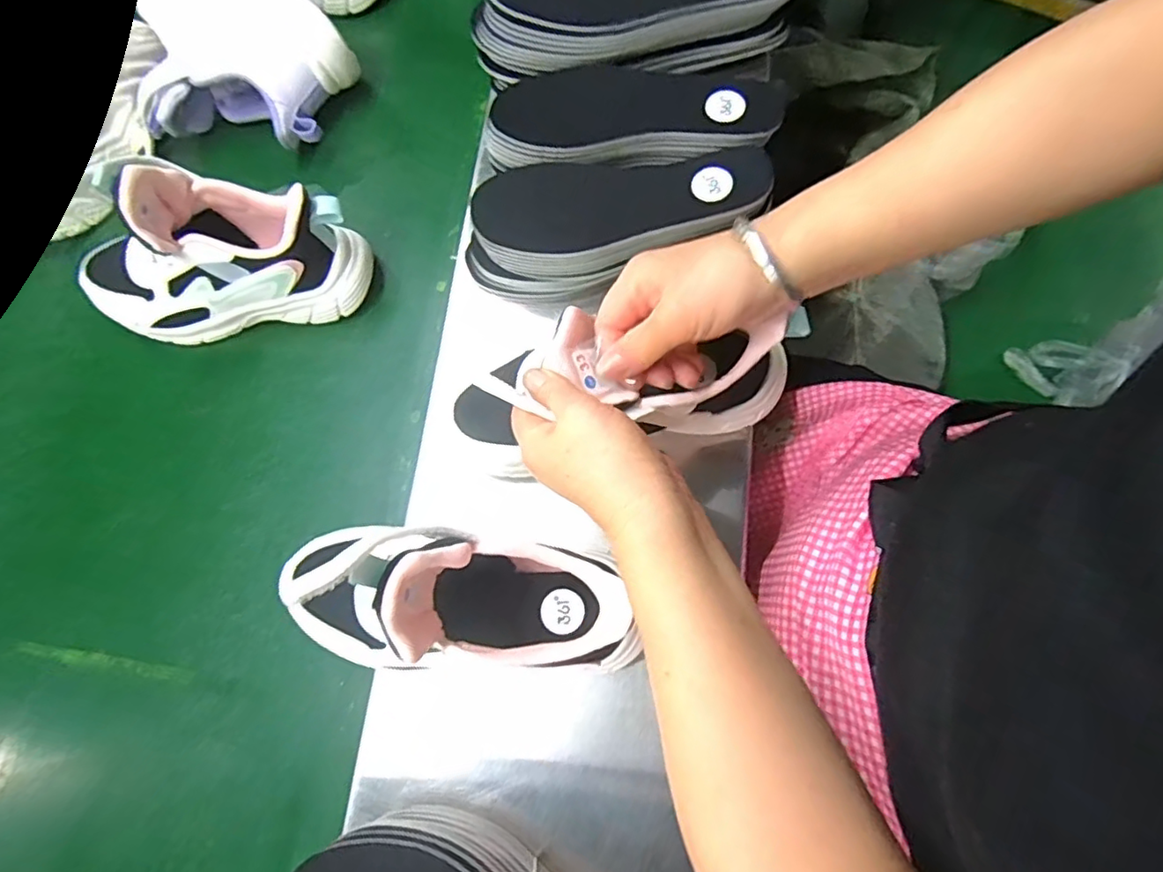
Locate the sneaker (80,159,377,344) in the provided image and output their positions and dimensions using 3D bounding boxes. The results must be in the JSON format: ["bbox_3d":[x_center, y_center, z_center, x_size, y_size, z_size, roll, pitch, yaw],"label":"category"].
[{"bbox_3d":[-0.287,-0.136,0.449,0.226,0.125,0.079,-9,76,0],"label":"sneaker"}]

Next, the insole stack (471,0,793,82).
[{"bbox_3d":[0.042,-0.337,0.466,0.250,0.060,0.090,-5,76,1],"label":"insole stack"}]

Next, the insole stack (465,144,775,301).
[{"bbox_3d":[0.021,-0.155,0.432,0.210,0.062,0.077,-5,76,1],"label":"insole stack"}]

